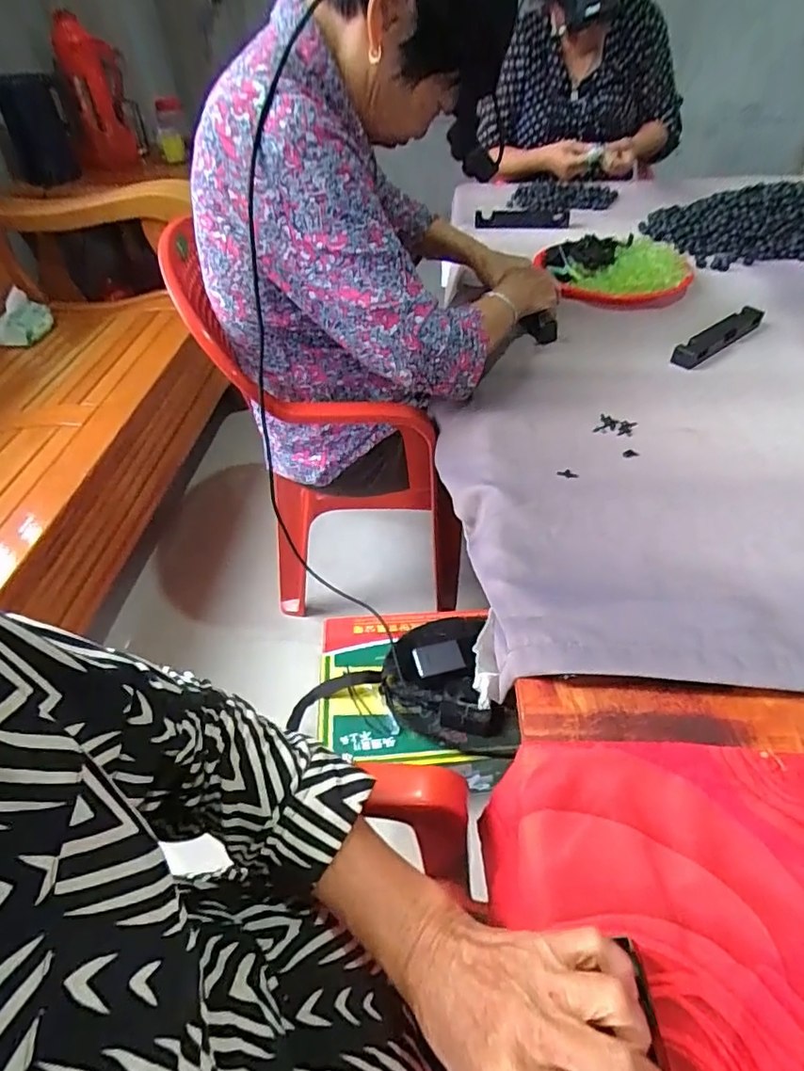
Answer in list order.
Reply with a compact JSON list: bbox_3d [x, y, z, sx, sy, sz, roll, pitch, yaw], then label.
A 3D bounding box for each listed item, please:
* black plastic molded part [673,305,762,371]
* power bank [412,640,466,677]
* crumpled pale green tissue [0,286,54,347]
[{"bbox_3d":[0.452,-0.283,0.796,0.205,0.025,0.035,-30,53,-25],"label":"black plastic molded part"},{"bbox_3d":[0.058,0.197,0.898,0.077,0.013,0.049,-9,67,4],"label":"power bank"},{"bbox_3d":[-0.984,-0.559,1.463,0.109,0.025,0.153,17,75,-30],"label":"crumpled pale green tissue"}]

